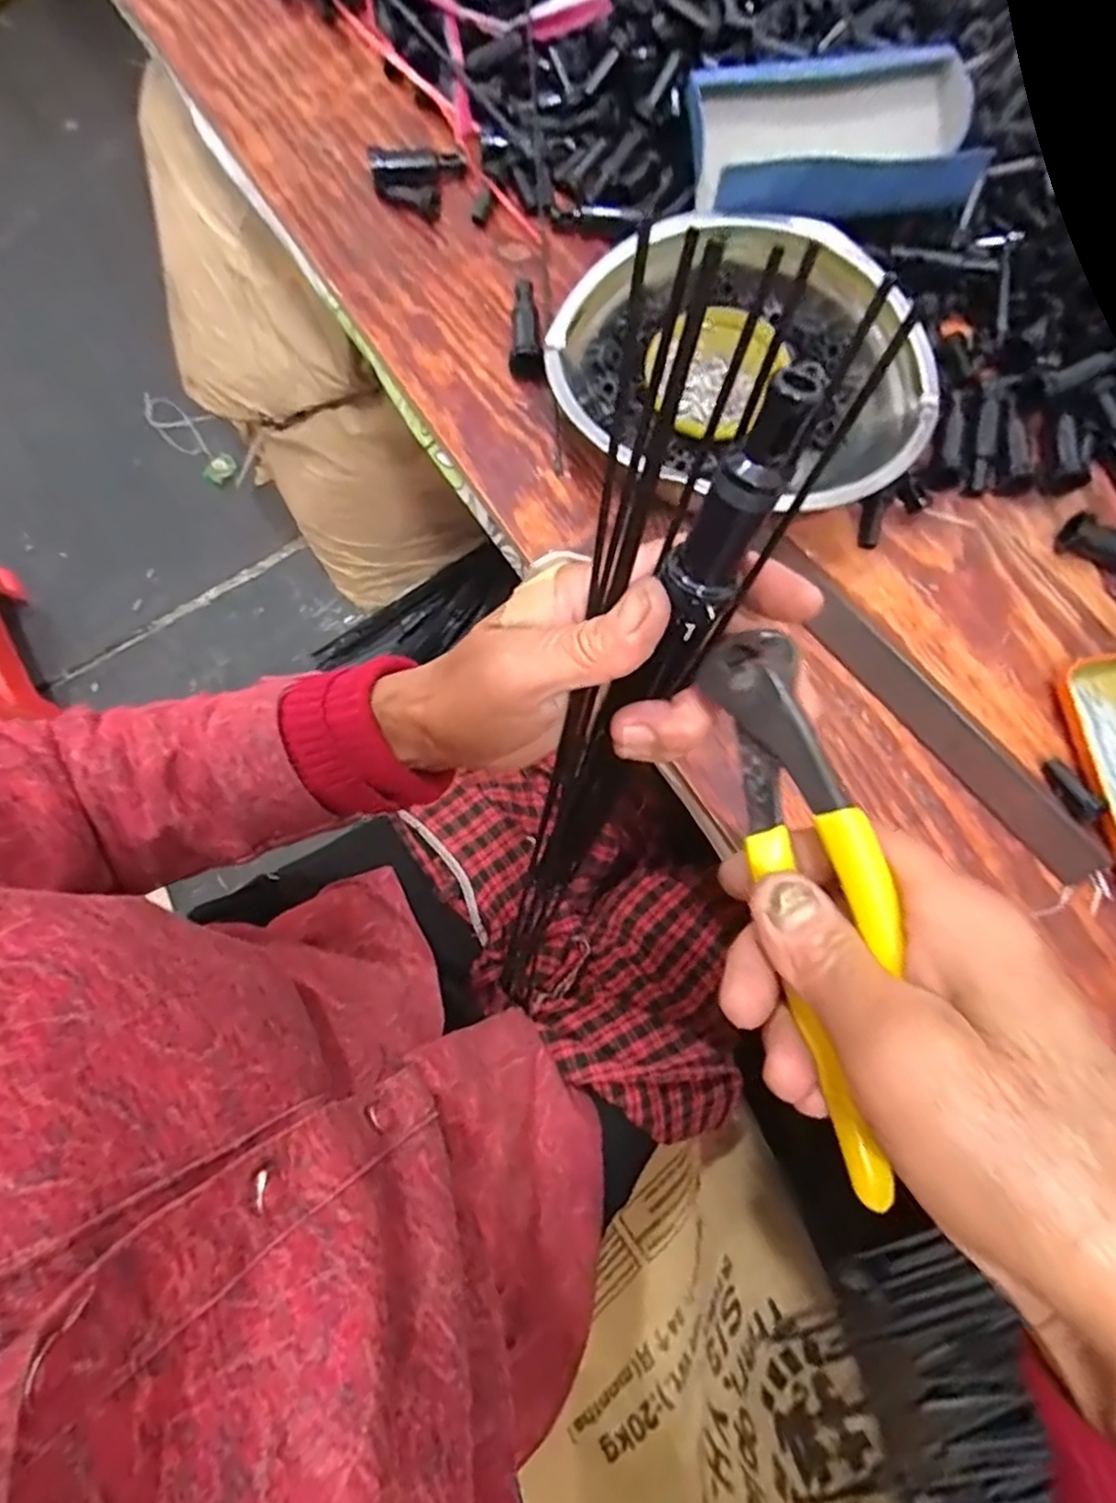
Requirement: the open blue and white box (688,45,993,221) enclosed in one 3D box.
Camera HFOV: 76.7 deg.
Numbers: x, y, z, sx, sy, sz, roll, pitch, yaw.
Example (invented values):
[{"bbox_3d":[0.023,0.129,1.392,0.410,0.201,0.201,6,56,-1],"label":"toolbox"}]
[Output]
[{"bbox_3d":[0.176,-0.382,0.431,0.175,0.028,0.112,-10,78,-3],"label":"open blue and white box"}]

